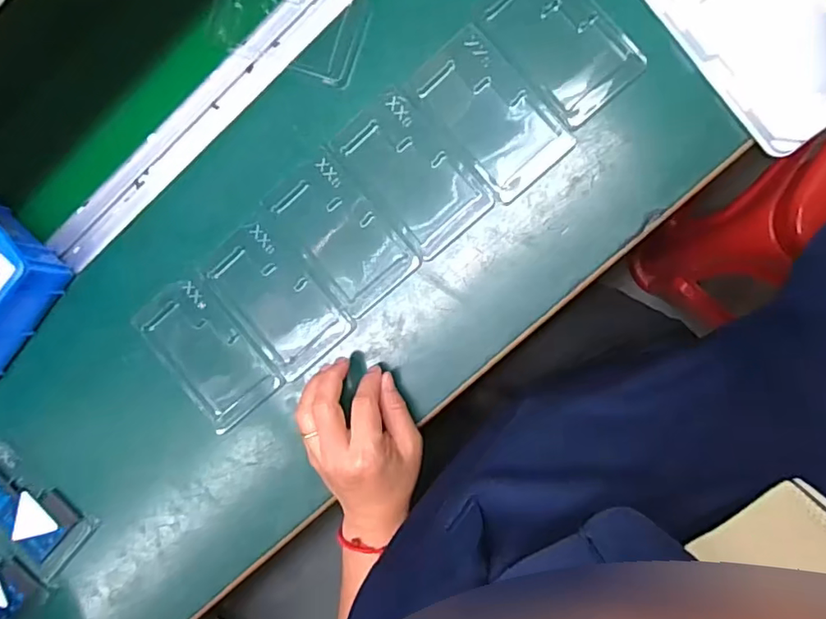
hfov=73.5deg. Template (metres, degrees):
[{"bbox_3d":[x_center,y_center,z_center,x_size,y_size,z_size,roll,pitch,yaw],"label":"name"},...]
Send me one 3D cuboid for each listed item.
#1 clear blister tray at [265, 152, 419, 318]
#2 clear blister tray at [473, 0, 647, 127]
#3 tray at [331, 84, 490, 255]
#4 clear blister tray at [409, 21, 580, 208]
[{"bbox_3d":[-0.061,-0.060,0.457,0.071,0.006,0.123,-41,85,7],"label":"clear blister tray"},{"bbox_3d":[0.113,-0.212,0.429,0.073,0.007,0.124,-41,85,7],"label":"clear blister tray"},{"bbox_3d":[-0.001,-0.110,0.449,0.075,0.007,0.124,-41,85,7],"label":"tray"},{"bbox_3d":[0.061,-0.156,0.439,0.073,0.010,0.127,-41,85,7],"label":"clear blister tray"}]

